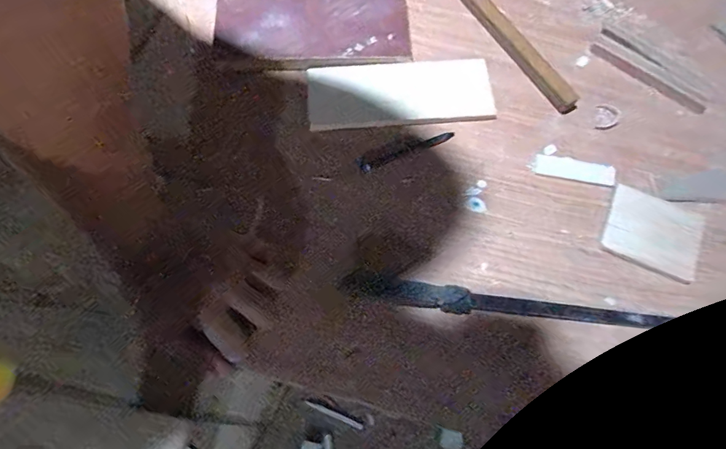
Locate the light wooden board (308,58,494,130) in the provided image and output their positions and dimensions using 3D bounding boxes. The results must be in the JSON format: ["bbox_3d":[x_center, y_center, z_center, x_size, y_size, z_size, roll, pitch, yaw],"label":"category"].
[{"bbox_3d":[0.039,-0.140,0.449,0.191,0.015,0.074,-6,72,-3],"label":"light wooden board"}]

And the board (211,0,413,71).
[{"bbox_3d":[-0.057,-0.216,0.472,0.212,0.015,0.103,-2,72,-1],"label":"board"}]

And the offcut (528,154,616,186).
[{"bbox_3d":[0.210,-0.057,0.429,0.080,0.004,0.023,13,72,3],"label":"offcut"}]

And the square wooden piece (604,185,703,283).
[{"bbox_3d":[0.277,0.006,0.407,0.085,0.007,0.070,27,74,8],"label":"square wooden piece"}]

